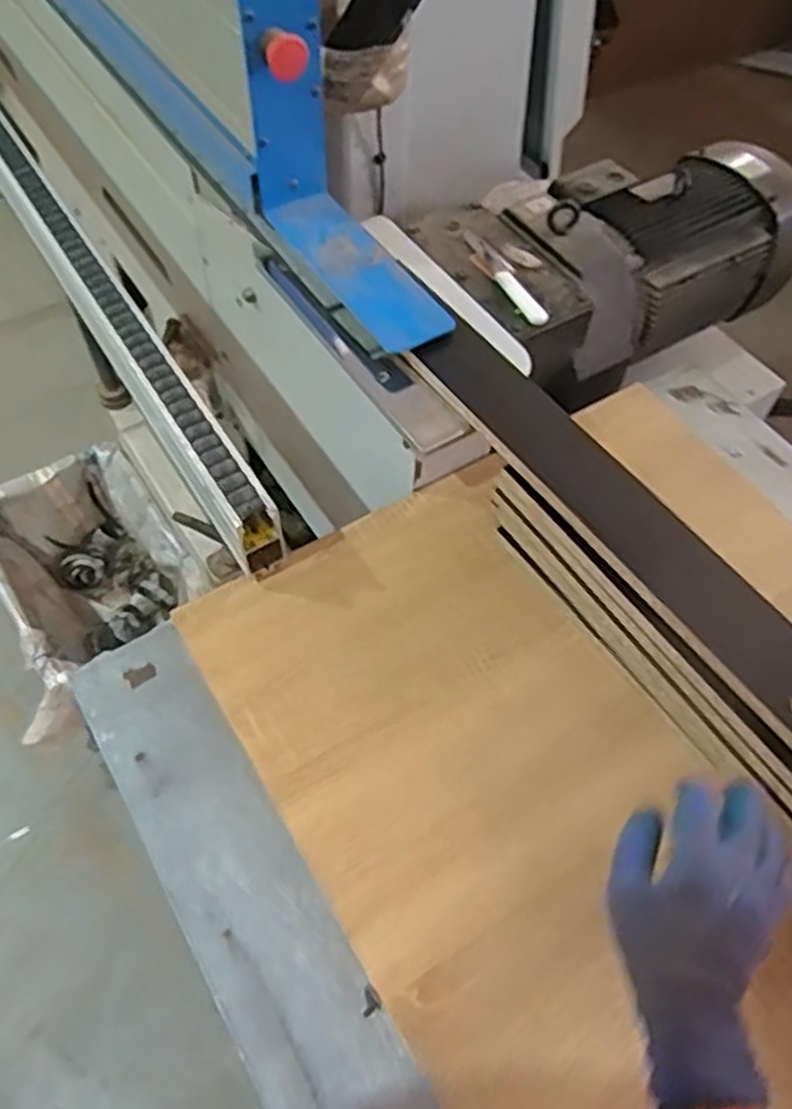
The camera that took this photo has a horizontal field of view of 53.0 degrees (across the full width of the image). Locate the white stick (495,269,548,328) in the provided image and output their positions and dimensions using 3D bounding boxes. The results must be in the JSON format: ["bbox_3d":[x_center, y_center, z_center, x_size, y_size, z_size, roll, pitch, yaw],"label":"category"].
[{"bbox_3d":[0.141,-0.290,0.901,0.021,0.010,0.093,-25,61,-17],"label":"white stick"}]

